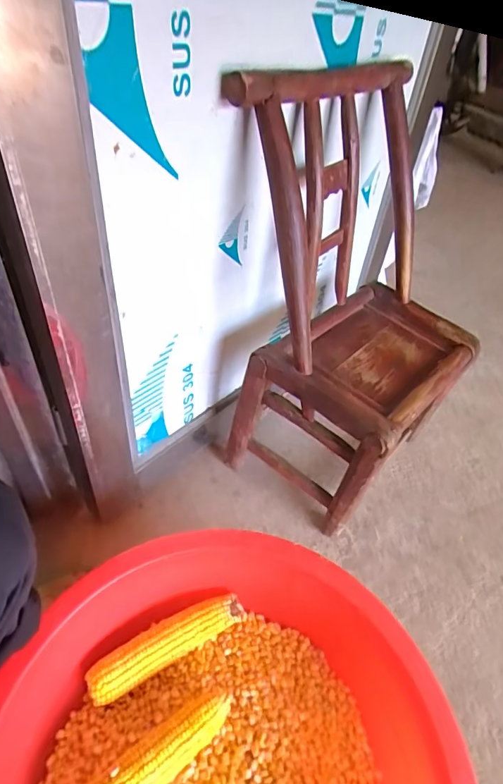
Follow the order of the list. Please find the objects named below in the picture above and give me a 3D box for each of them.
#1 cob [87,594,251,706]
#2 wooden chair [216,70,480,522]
[{"bbox_3d":[-0.113,0.344,0.604,0.216,0.038,0.052,-21,50,-26],"label":"cob"},{"bbox_3d":[0.187,-0.138,0.705,0.307,0.577,0.378,33,49,26],"label":"wooden chair"}]

